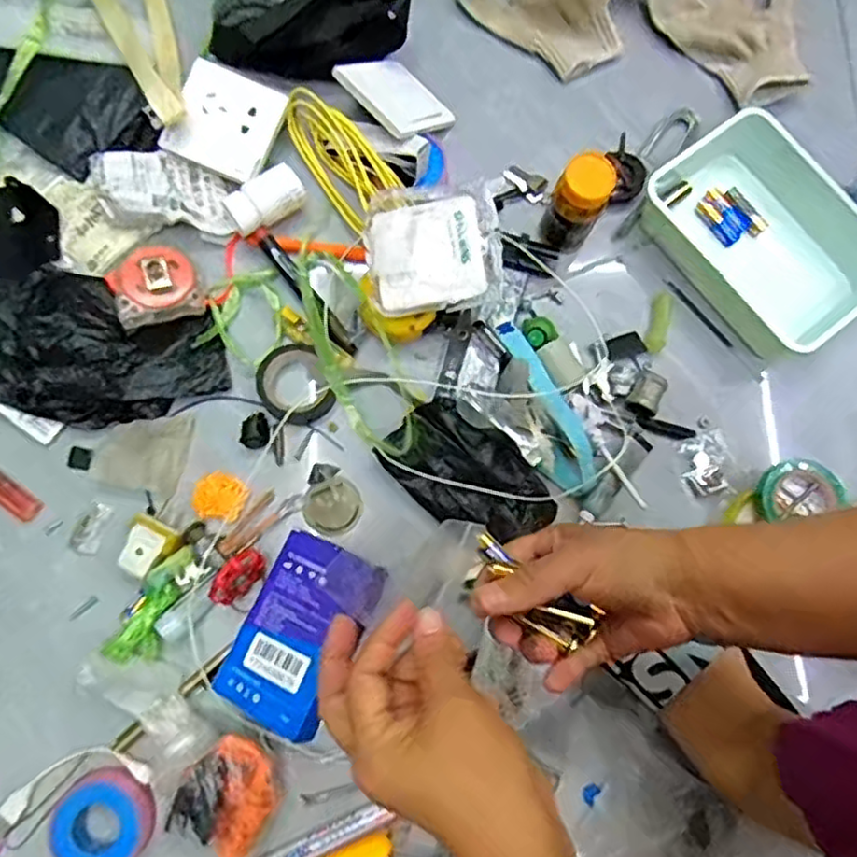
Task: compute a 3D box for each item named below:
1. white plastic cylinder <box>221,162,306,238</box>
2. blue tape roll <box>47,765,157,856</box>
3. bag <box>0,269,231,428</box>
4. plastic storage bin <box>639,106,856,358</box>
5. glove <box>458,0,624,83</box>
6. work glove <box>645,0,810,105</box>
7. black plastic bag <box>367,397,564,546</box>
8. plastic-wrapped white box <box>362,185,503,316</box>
[{"bbox_3d":[-0.141,-0.195,0.578,0.064,0.033,0.038,-37,82,-8],"label":"white plastic cylinder"},{"bbox_3d":[-0.236,0.286,0.483,0.069,0.023,0.066,0,78,-1],"label":"blue tape roll"},{"bbox_3d":[-0.272,-0.061,0.541,0.195,0.027,0.118,17,79,2],"label":"bag"},{"bbox_3d":[0.295,-0.168,0.573,0.137,0.054,0.200,-42,84,-9],"label":"plastic storage bin"},{"bbox_3d":[0.124,-0.418,0.624,0.159,0.048,0.136,44,81,7],"label":"glove"},{"bbox_3d":[0.294,-0.393,0.645,0.115,0.032,0.183,-39,82,-8],"label":"work glove"},{"bbox_3d":[0.032,0.040,0.531,0.130,0.052,0.077,42,81,7],"label":"black plastic bag"},{"bbox_3d":[0.003,-0.148,0.538,0.104,0.027,0.107,-5,79,-3],"label":"plastic-wrapped white box"}]

